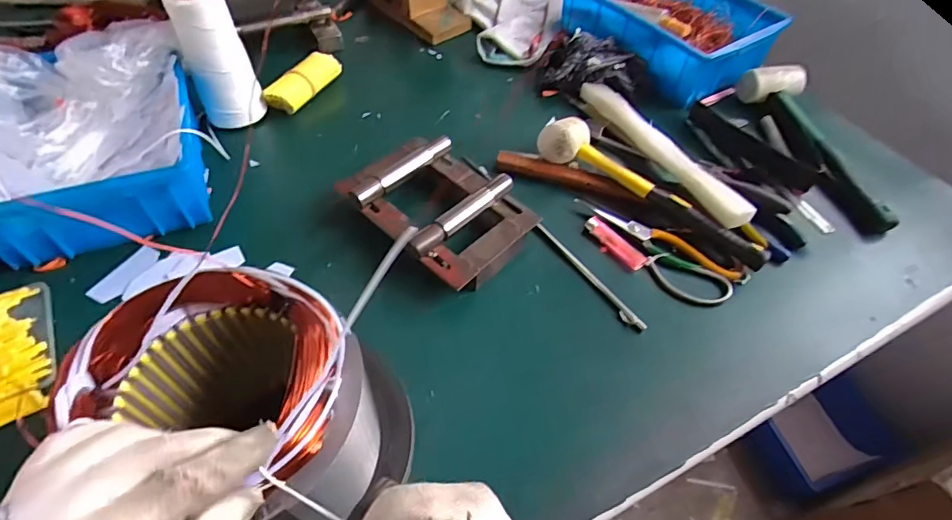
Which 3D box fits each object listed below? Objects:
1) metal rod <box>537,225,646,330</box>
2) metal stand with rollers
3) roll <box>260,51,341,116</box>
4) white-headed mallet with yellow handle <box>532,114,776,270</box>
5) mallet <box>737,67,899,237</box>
[{"bbox_3d":[0.117,0.015,0.508,0.012,0.007,0.154,-29,59,-21],"label":"metal rod"},{"bbox_3d":[-0.037,-0.056,0.531,0.175,0.047,0.135,37,60,23],"label":"metal stand with rollers"},{"bbox_3d":[-0.235,-0.245,0.673,0.040,0.031,0.117,21,55,13],"label":"roll"},{"bbox_3d":[0.196,-0.081,0.558,0.284,0.048,0.052,35,59,22],"label":"white-headed mallet with yellow handle"},{"bbox_3d":[0.437,-0.162,0.636,0.086,0.038,0.290,-1,53,-3],"label":"mallet"}]

